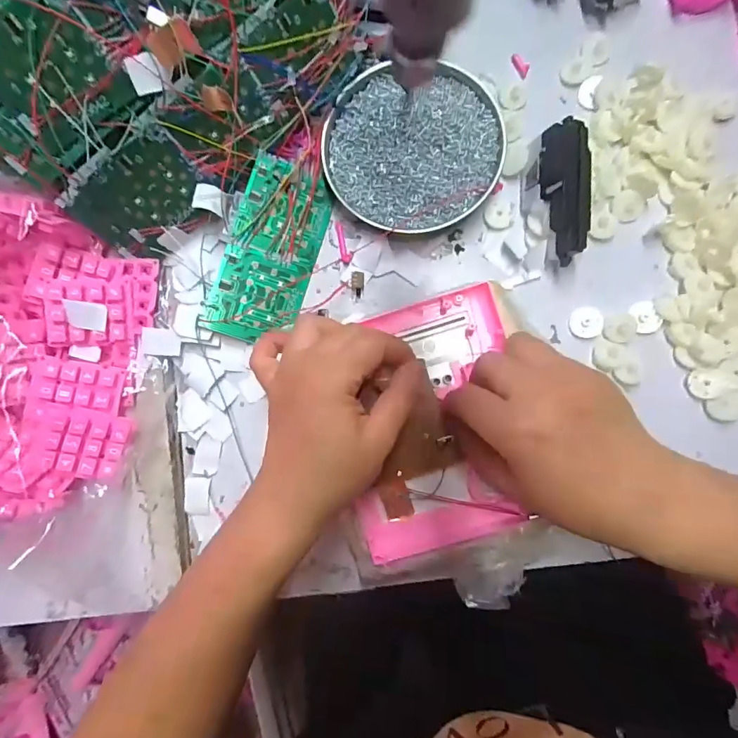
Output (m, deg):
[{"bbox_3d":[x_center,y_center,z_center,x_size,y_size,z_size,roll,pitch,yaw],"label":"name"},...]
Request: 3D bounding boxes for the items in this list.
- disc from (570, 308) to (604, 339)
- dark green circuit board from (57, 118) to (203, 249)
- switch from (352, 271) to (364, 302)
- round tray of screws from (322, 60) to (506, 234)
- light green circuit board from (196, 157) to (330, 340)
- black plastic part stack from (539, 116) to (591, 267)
[{"bbox_3d":[0.166,-0.035,0.344,0.022,0.004,0.023,0,86,5],"label":"disc"},{"bbox_3d":[-0.170,-0.128,0.332,0.088,0.064,0.010,-37,50,3],"label":"dark green circuit board"},{"bbox_3d":[-0.009,-0.066,0.362,0.009,0.007,0.023,5,110,3],"label":"switch"},{"bbox_3d":[0.033,-0.172,0.353,0.132,0.022,0.126,0,86,5],"label":"round tray of screws"},{"bbox_3d":[-0.077,-0.090,0.360,0.067,0.004,0.139,19,89,-17],"label":"light green circuit board"},{"bbox_3d":[0.146,-0.129,0.339,0.034,0.032,0.102,-4,86,4],"label":"black plastic part stack"}]

